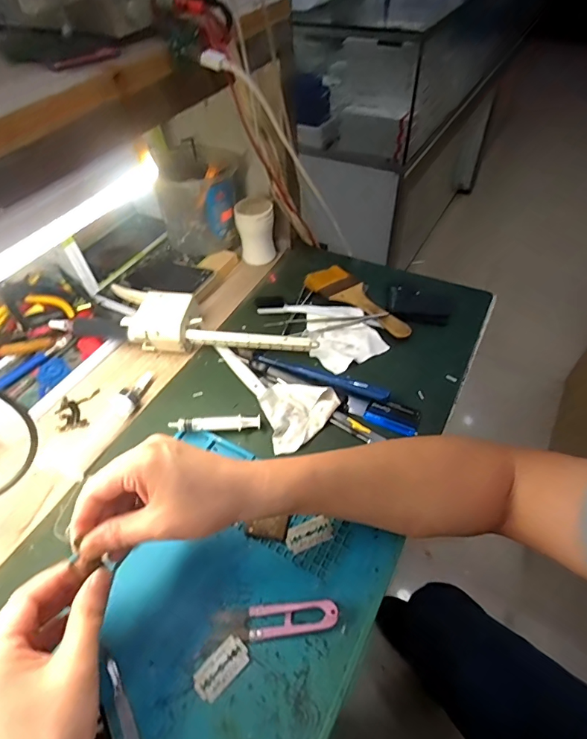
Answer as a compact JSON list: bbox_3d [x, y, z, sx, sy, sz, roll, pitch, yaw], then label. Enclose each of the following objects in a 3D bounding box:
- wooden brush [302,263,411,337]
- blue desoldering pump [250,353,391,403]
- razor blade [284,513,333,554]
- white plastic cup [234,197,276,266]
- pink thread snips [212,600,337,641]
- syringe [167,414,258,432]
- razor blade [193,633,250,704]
[{"bbox_3d":[0.092,-0.095,0.567,0.067,0.010,0.168,-36,57,-24],"label":"wooden brush"},{"bbox_3d":[0.028,0.003,0.483,0.163,0.015,0.019,19,54,18],"label":"blue desoldering pump"},{"bbox_3d":[0.014,0.145,0.376,0.041,0.004,0.022,-22,47,-12],"label":"razor blade"},{"bbox_3d":[-0.056,-0.208,0.627,0.051,0.079,0.056,-2,50,2],"label":"white plastic cup"},{"bbox_3d":[-0.014,0.192,0.327,0.094,0.013,0.024,-7,50,-2],"label":"pink thread snips"},{"bbox_3d":[-0.082,0.056,0.447,0.092,0.016,0.015,-7,50,-2],"label":"syringe"},{"bbox_3d":[-0.053,0.219,0.313,0.042,0.004,0.023,-38,58,-25],"label":"razor blade"}]

